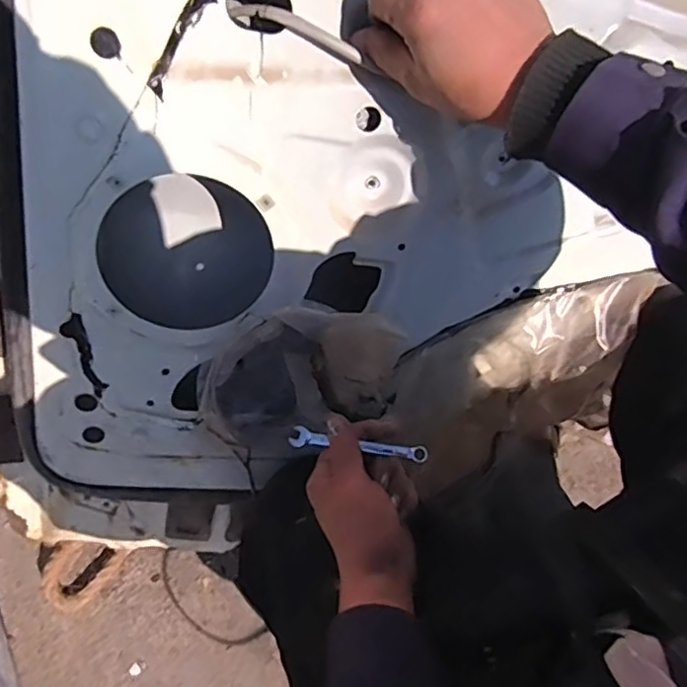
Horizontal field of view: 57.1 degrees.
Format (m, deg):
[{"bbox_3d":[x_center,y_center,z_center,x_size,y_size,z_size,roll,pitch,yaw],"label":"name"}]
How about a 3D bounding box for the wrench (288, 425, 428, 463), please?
[{"bbox_3d":[0.013,0.087,0.540,0.117,0.007,0.017,8,69,1],"label":"wrench"}]

